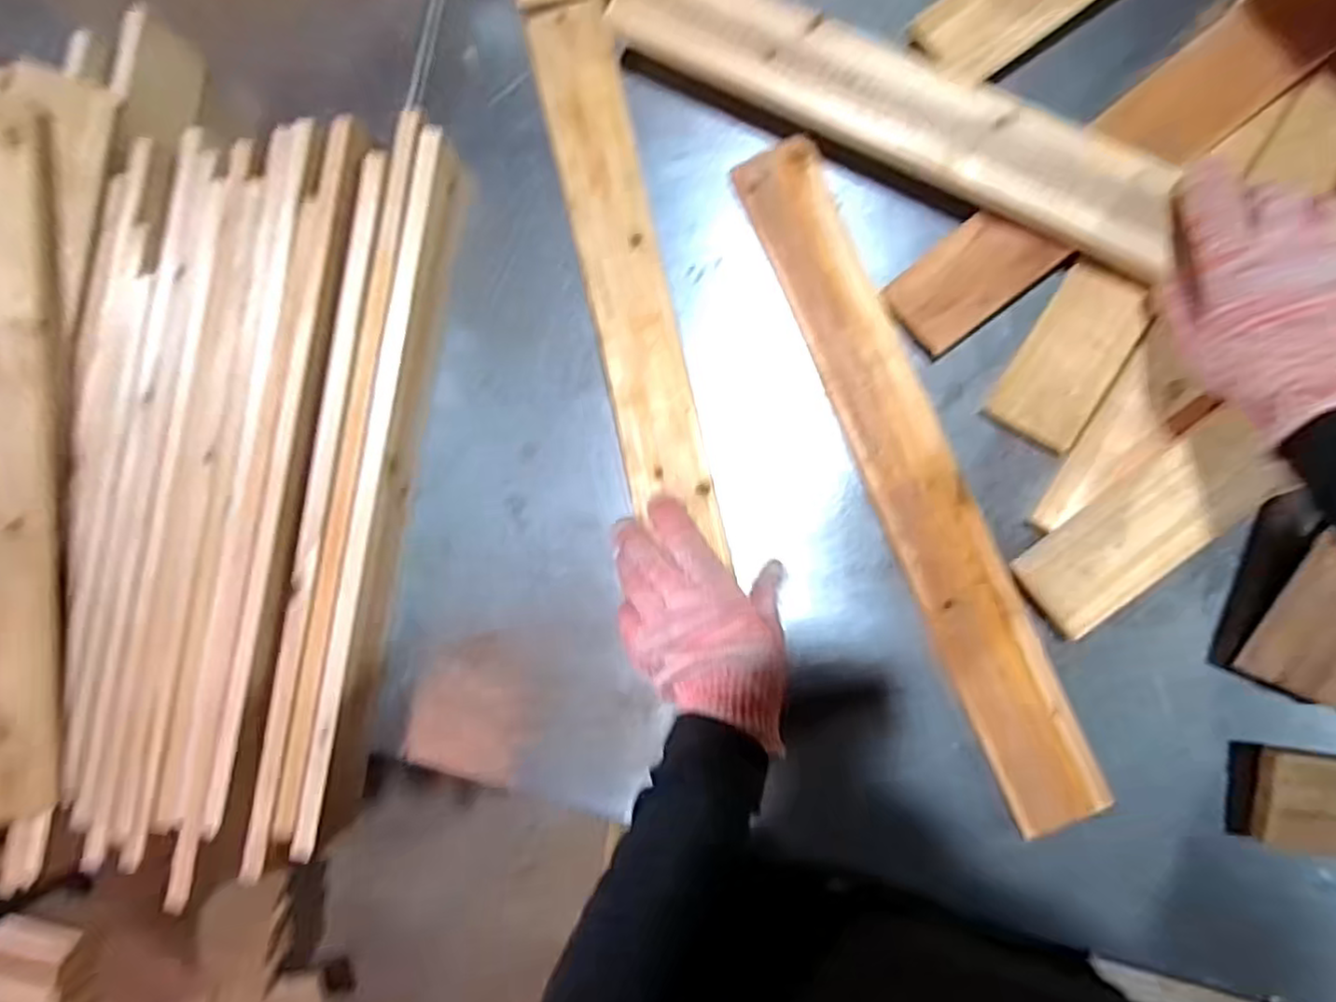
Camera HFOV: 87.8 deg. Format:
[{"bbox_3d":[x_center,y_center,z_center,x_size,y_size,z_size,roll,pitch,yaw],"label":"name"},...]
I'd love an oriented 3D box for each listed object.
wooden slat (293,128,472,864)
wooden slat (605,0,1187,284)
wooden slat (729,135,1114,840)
[{"bbox_3d":[-0.198,-0.010,0.498,0.017,0.060,0.488,10,90,9],"label":"wooden slat"},{"bbox_3d":[0.142,-0.258,0.450,0.381,0.021,0.061,30,92,7],"label":"wooden slat"},{"bbox_3d":[0.163,-0.019,0.462,0.057,0.018,0.478,-23,85,8],"label":"wooden slat"}]

